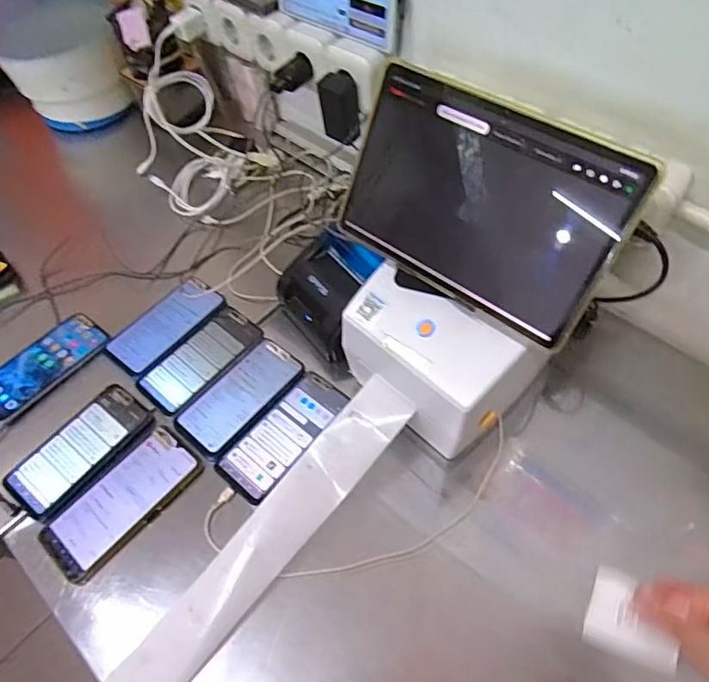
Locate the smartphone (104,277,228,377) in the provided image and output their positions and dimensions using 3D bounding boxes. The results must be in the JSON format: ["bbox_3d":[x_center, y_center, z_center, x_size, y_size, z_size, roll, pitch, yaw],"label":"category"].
[{"bbox_3d":[-0.257,-0.024,0.720,0.081,0.012,0.158,33,64,24],"label":"smartphone"}]

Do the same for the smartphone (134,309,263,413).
[{"bbox_3d":[-0.198,0.021,0.687,0.079,0.009,0.160,34,65,25],"label":"smartphone"}]

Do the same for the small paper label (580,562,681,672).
[{"bbox_3d":[0.181,0.180,0.343,0.053,0.004,0.048,15,73,20],"label":"small paper label"}]

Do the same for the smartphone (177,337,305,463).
[{"bbox_3d":[-0.140,0.067,0.657,0.087,0.009,0.162,32,64,23],"label":"smartphone"}]

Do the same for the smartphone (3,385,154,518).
[{"bbox_3d":[-0.322,0.125,0.623,0.081,0.012,0.161,30,63,22],"label":"smartphone"}]

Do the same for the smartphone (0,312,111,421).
[{"bbox_3d":[-0.406,0.029,0.691,0.089,0.014,0.159,30,60,19],"label":"smartphone"}]

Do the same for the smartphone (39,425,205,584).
[{"bbox_3d":[-0.258,0.173,0.585,0.087,0.011,0.170,33,64,24],"label":"smartphone"}]

